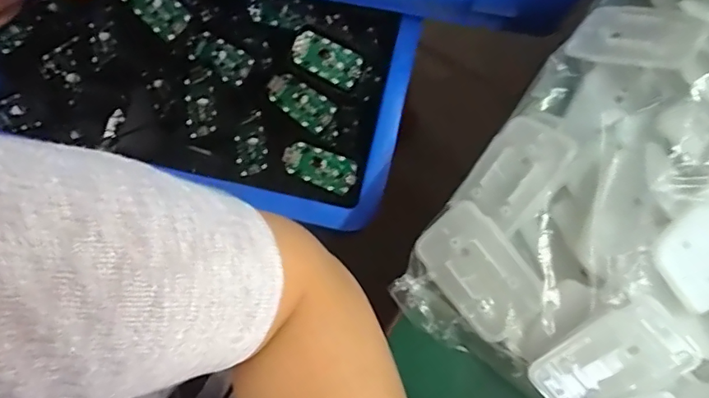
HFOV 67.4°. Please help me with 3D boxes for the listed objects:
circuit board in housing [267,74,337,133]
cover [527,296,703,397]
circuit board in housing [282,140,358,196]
[{"bbox_3d":[-0.049,-0.088,0.483,0.064,0.009,0.032,33,81,7],"label":"circuit board in housing"},{"bbox_3d":[0.120,0.077,0.251,0.069,0.006,0.043,-38,97,16],"label":"cover"},{"bbox_3d":[-0.031,-0.028,0.475,0.065,0.004,0.033,22,96,-5],"label":"circuit board in housing"}]

